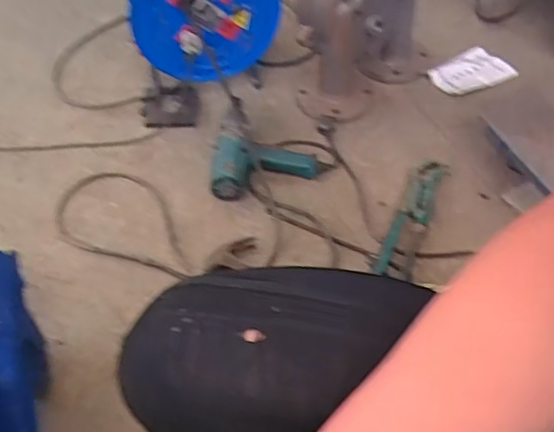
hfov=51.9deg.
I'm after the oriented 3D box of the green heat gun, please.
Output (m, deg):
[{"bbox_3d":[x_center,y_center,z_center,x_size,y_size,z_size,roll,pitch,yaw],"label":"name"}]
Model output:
[{"bbox_3d":[-0.010,-0.119,1.131,0.230,0.075,0.191,2,48,3],"label":"green heat gun"}]

